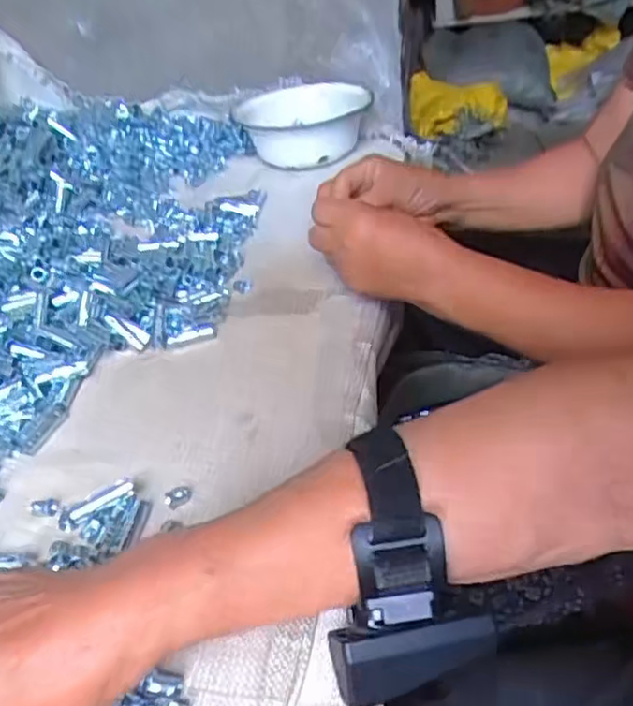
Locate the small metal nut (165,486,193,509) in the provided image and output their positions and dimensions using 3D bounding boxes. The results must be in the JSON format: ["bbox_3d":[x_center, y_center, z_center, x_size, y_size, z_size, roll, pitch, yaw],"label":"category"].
[{"bbox_3d":[-0.086,0.088,0.410,0.017,0.010,0.010,-27,41,-24],"label":"small metal nut"}]

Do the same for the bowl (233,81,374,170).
[{"bbox_3d":[-0.016,-0.296,0.855,0.155,0.071,0.186,-14,37,-8],"label":"bowl"}]

